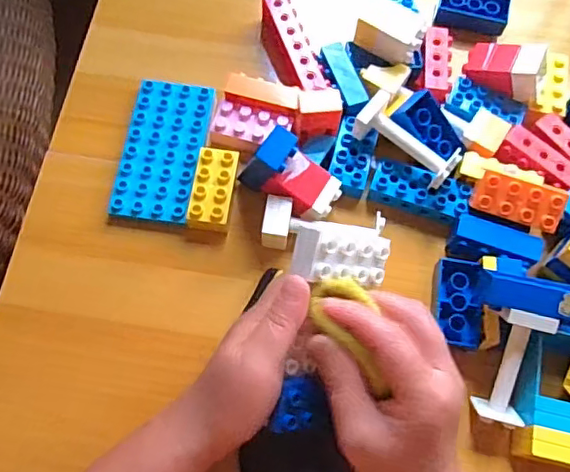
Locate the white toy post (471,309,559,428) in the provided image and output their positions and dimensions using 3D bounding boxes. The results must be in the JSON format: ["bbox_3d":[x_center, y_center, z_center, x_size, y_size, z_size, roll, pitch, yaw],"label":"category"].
[{"bbox_3d":[0.155,0.089,0.390,0.031,0.024,0.081,16,102,4],"label":"white toy post"}]

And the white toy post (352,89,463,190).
[{"bbox_3d":[0.095,-0.073,0.443,0.081,0.036,0.029,36,72,11],"label":"white toy post"}]

